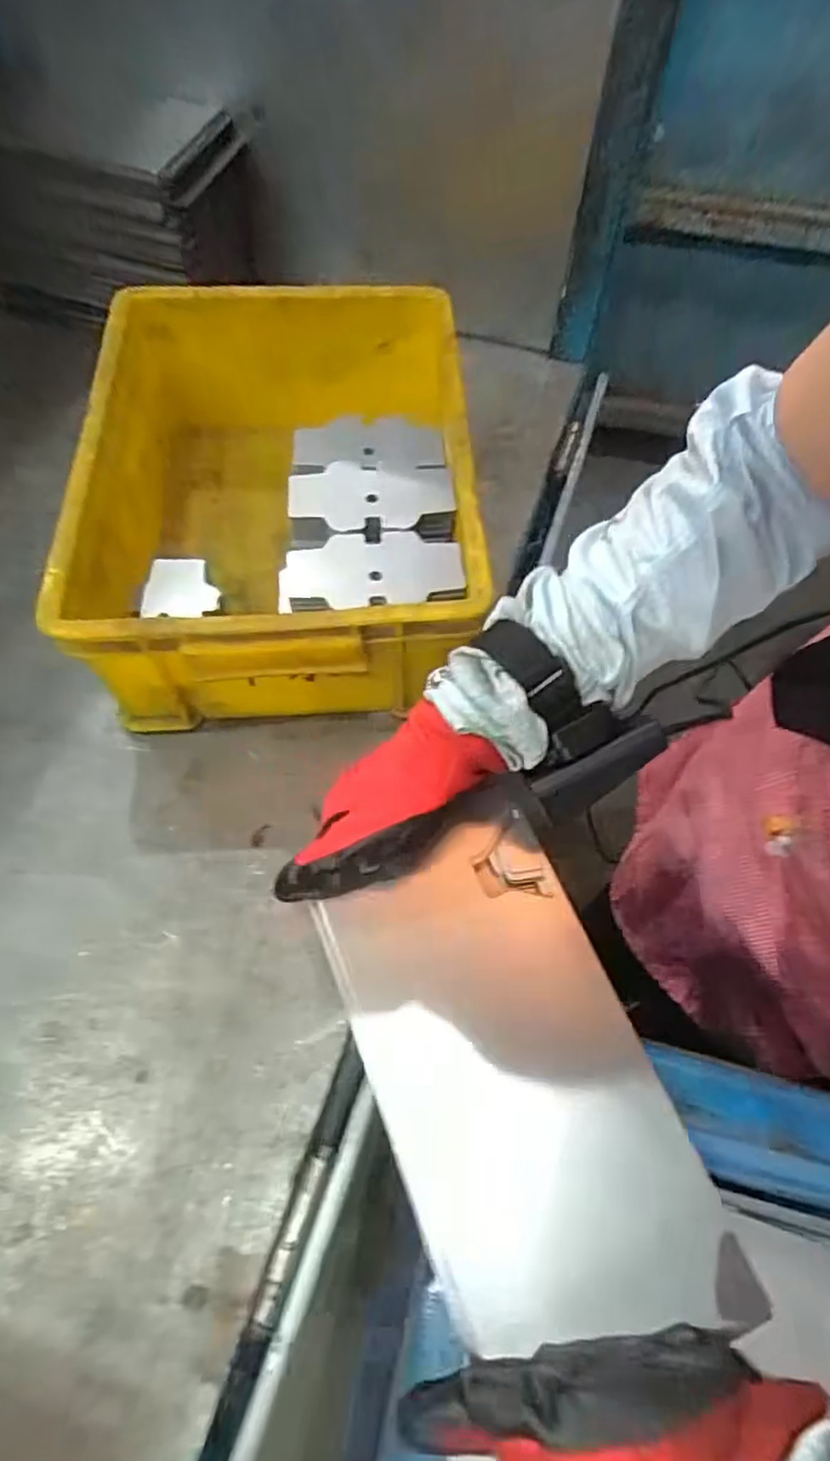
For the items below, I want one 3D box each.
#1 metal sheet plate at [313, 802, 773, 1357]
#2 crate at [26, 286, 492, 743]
[{"bbox_3d":[0.046,0.165,0.327,0.126,0.008,0.227,-22,67,-8],"label":"metal sheet plate"},{"bbox_3d":[-0.097,-0.171,0.514,0.255,0.129,0.338,-3,62,-3],"label":"crate"}]

